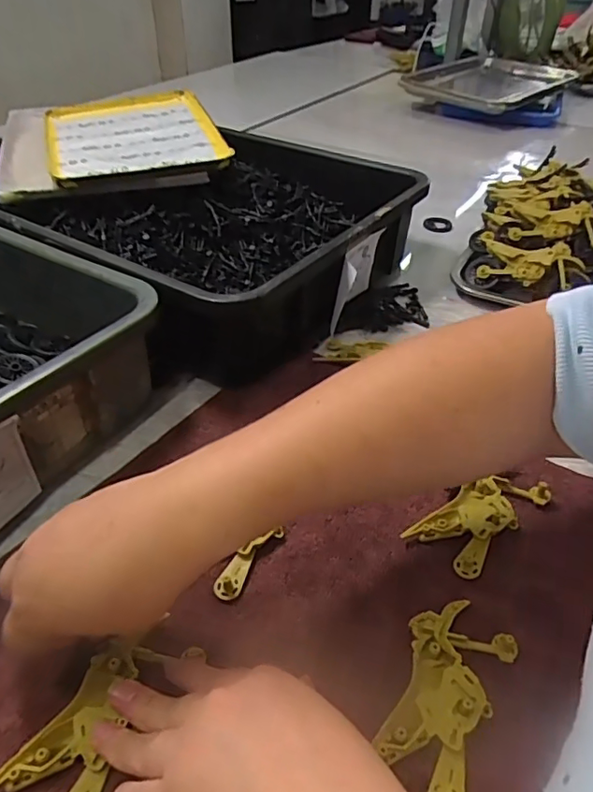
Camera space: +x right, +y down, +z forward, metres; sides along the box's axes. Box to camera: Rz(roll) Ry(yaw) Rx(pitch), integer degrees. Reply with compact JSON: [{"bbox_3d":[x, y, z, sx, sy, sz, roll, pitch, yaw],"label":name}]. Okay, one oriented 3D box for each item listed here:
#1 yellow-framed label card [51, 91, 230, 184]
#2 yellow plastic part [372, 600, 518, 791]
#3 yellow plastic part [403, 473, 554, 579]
[{"bbox_3d":[-0.208,-0.330,0.682,0.198,0.013,0.252,-17,48,-14],"label":"yellow-framed label card"},{"bbox_3d":[0.075,0.152,0.278,0.051,0.016,0.093,25,45,23],"label":"yellow plastic part"},{"bbox_3d":[0.125,0.080,0.363,0.100,0.015,0.049,-25,48,-29],"label":"yellow plastic part"}]

